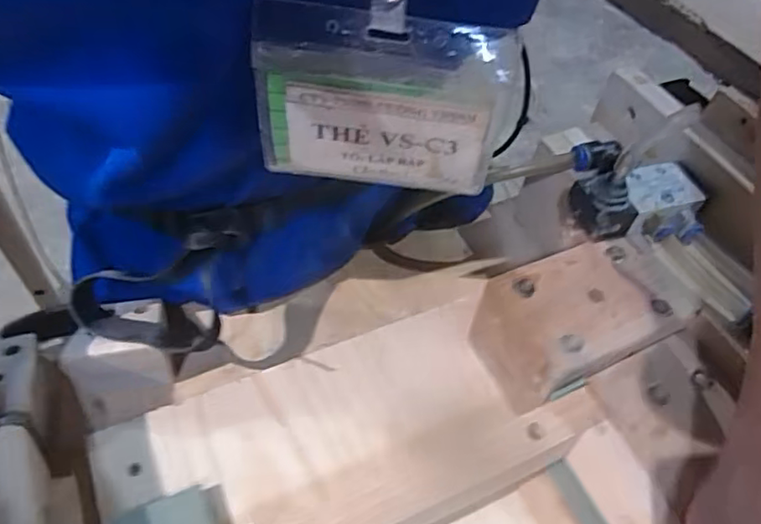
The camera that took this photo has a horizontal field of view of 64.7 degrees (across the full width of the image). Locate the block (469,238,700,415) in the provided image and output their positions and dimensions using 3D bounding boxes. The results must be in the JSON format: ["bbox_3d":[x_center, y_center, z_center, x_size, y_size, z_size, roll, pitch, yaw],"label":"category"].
[{"bbox_3d":[0.120,0.038,0.366,0.109,0.065,0.070,-19,56,-19],"label":"block"}]

